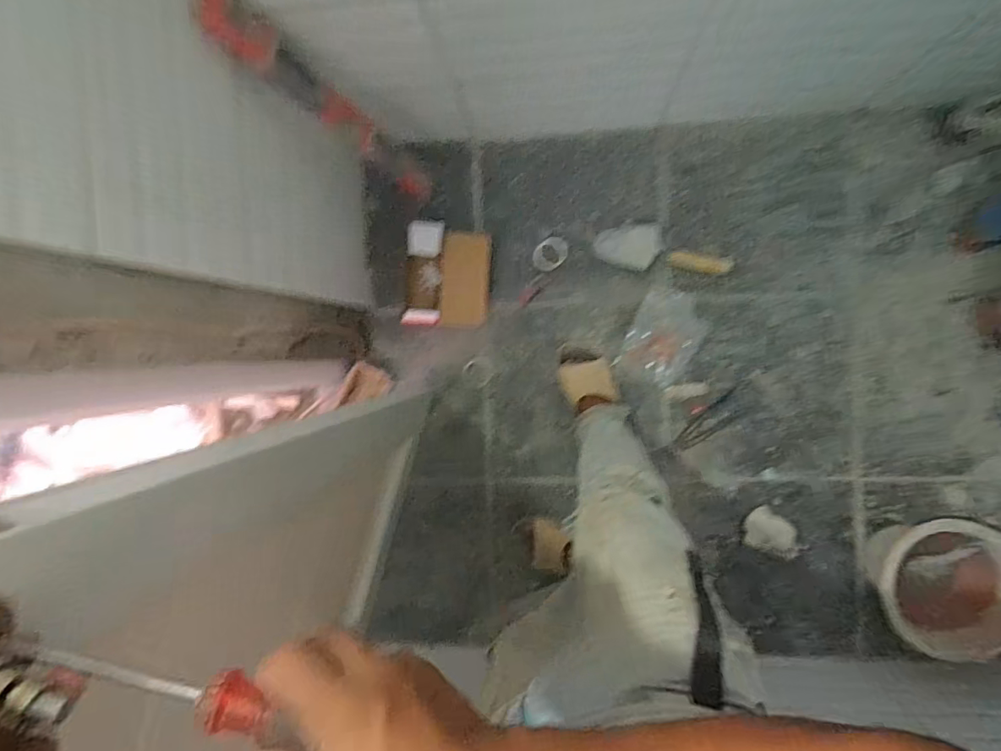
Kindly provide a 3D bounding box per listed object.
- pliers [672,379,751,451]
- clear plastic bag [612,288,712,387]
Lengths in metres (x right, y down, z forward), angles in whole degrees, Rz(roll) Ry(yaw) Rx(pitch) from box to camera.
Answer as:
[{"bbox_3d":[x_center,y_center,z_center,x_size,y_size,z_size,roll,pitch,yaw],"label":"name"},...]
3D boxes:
[{"bbox_3d":[0.422,0.083,1.024,0.186,0.015,0.051,-40,87,8],"label":"pliers"},{"bbox_3d":[0.328,-0.080,1.041,0.135,0.018,0.178,31,96,5],"label":"clear plastic bag"}]

